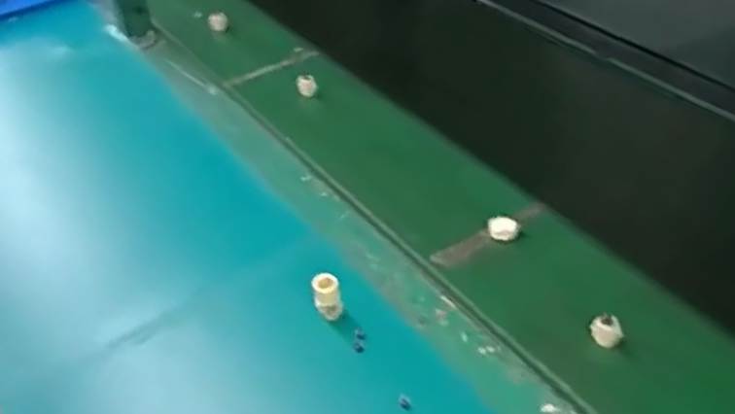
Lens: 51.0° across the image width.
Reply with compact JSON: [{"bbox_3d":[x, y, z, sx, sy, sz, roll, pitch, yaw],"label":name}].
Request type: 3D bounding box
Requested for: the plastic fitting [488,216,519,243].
[{"bbox_3d":[0.125,0.021,0.710,0.027,0.016,0.026,1,39,10],"label":"plastic fitting"}]

